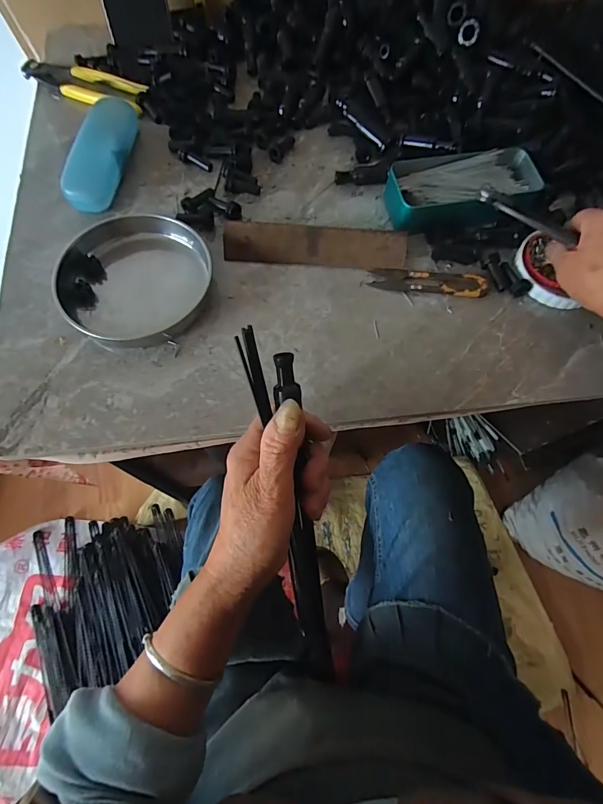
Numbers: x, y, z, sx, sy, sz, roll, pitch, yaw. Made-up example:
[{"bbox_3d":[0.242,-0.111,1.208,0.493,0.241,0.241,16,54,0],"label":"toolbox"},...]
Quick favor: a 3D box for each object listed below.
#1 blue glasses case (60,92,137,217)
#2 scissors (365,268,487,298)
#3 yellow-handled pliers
[{"bbox_3d":[-0.215,-0.270,0.435,0.043,0.035,0.147,7,68,1],"label":"blue glasses case"},{"bbox_3d":[0.125,-0.119,0.401,0.111,0.004,0.026,5,68,1],"label":"scissors"},{"bbox_3d":[-0.263,-0.396,0.506,0.177,0.023,0.053,25,70,8],"label":"yellow-handled pliers"}]

